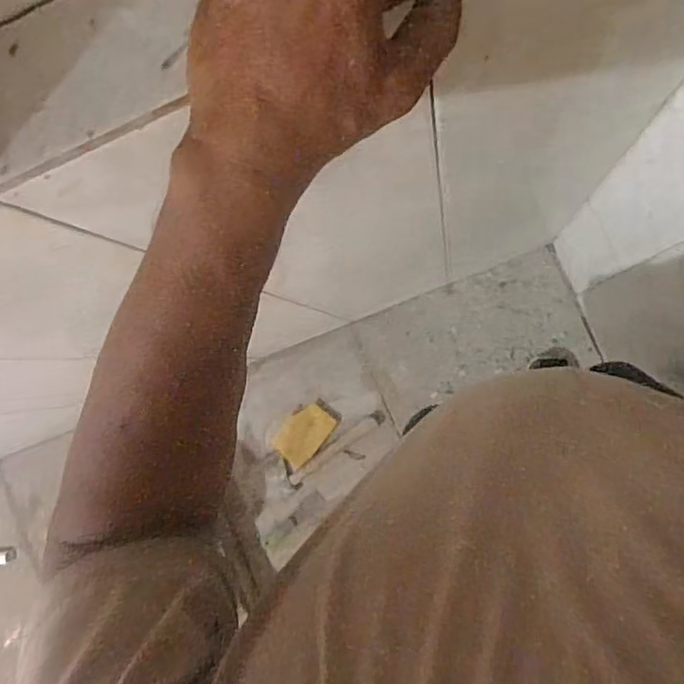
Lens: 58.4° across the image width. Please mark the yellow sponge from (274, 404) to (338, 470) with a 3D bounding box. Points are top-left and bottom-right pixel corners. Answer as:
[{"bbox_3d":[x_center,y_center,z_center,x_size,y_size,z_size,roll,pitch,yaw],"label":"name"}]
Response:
[{"bbox_3d":[-0.089,0.216,1.437,0.094,0.016,0.142,43,96,8],"label":"yellow sponge"}]

